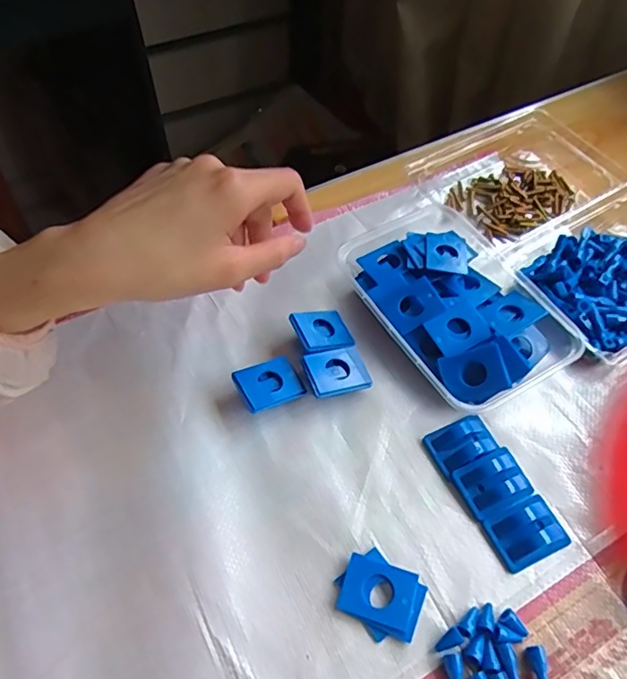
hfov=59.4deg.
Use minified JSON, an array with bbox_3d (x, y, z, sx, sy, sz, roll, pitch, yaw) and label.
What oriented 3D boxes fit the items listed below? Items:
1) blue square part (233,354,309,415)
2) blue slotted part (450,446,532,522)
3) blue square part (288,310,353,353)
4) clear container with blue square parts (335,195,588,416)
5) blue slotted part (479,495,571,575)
[{"bbox_3d":[-0.031,0.032,0.385,0.043,0.018,0.032,-24,59,-16],"label":"blue square part"},{"bbox_3d":[0.117,0.091,0.353,0.044,0.012,0.035,-21,59,-15],"label":"blue slotted part"},{"bbox_3d":[0.007,-0.006,0.401,0.041,0.004,0.033,-8,60,-28],"label":"blue square part"},{"bbox_3d":[0.102,-0.035,0.421,0.136,0.036,0.188,-25,60,-17],"label":"clear container with blue square parts"},{"bbox_3d":[0.133,0.117,0.337,0.046,0.014,0.033,-20,58,-14],"label":"blue slotted part"}]

